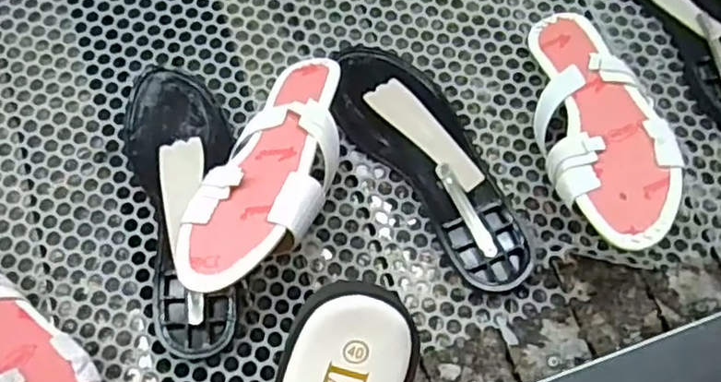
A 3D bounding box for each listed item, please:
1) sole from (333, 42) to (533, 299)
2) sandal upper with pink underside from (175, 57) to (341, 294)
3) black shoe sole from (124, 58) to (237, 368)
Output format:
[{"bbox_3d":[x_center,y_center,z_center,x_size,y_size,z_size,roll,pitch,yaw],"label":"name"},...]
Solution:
[{"bbox_3d":[0.062,-0.030,0.563,0.087,0.022,0.246,-35,76,-12],"label":"sole"},{"bbox_3d":[-0.065,-0.027,0.517,0.090,0.032,0.236,17,54,4],"label":"sandal upper with pink underside"},{"bbox_3d":[-0.150,0.010,0.551,0.084,0.017,0.252,-8,72,-4],"label":"black shoe sole"}]

